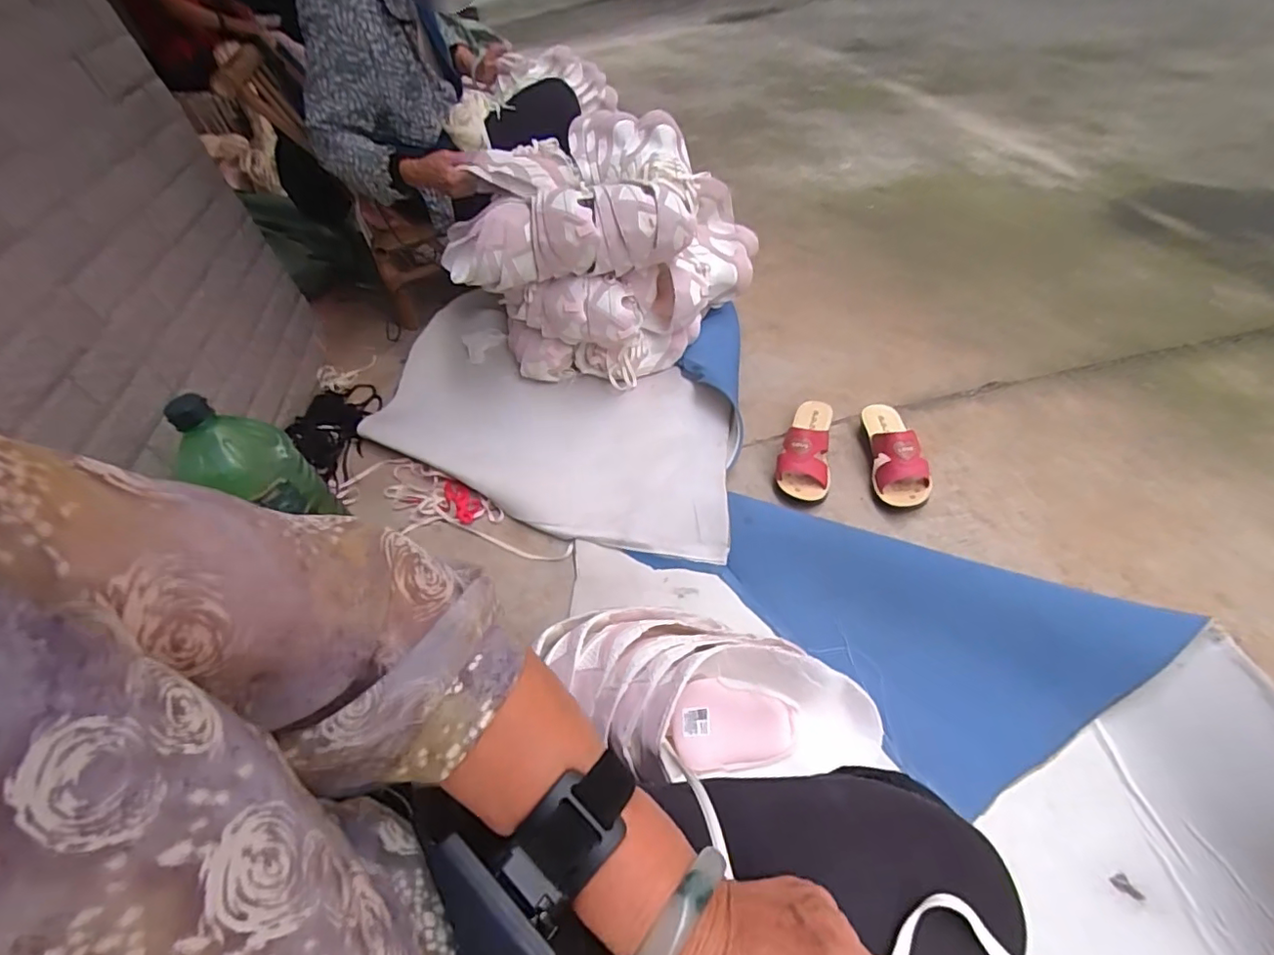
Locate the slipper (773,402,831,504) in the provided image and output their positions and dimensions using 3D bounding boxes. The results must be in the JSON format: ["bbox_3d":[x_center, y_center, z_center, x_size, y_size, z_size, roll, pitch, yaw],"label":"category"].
[{"bbox_3d":[0.293,-0.058,1.013,0.087,0.077,0.223,6,48,14],"label":"slipper"}]

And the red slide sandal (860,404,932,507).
[{"bbox_3d":[0.431,-0.050,0.971,0.083,0.082,0.221,0,47,8],"label":"red slide sandal"}]

